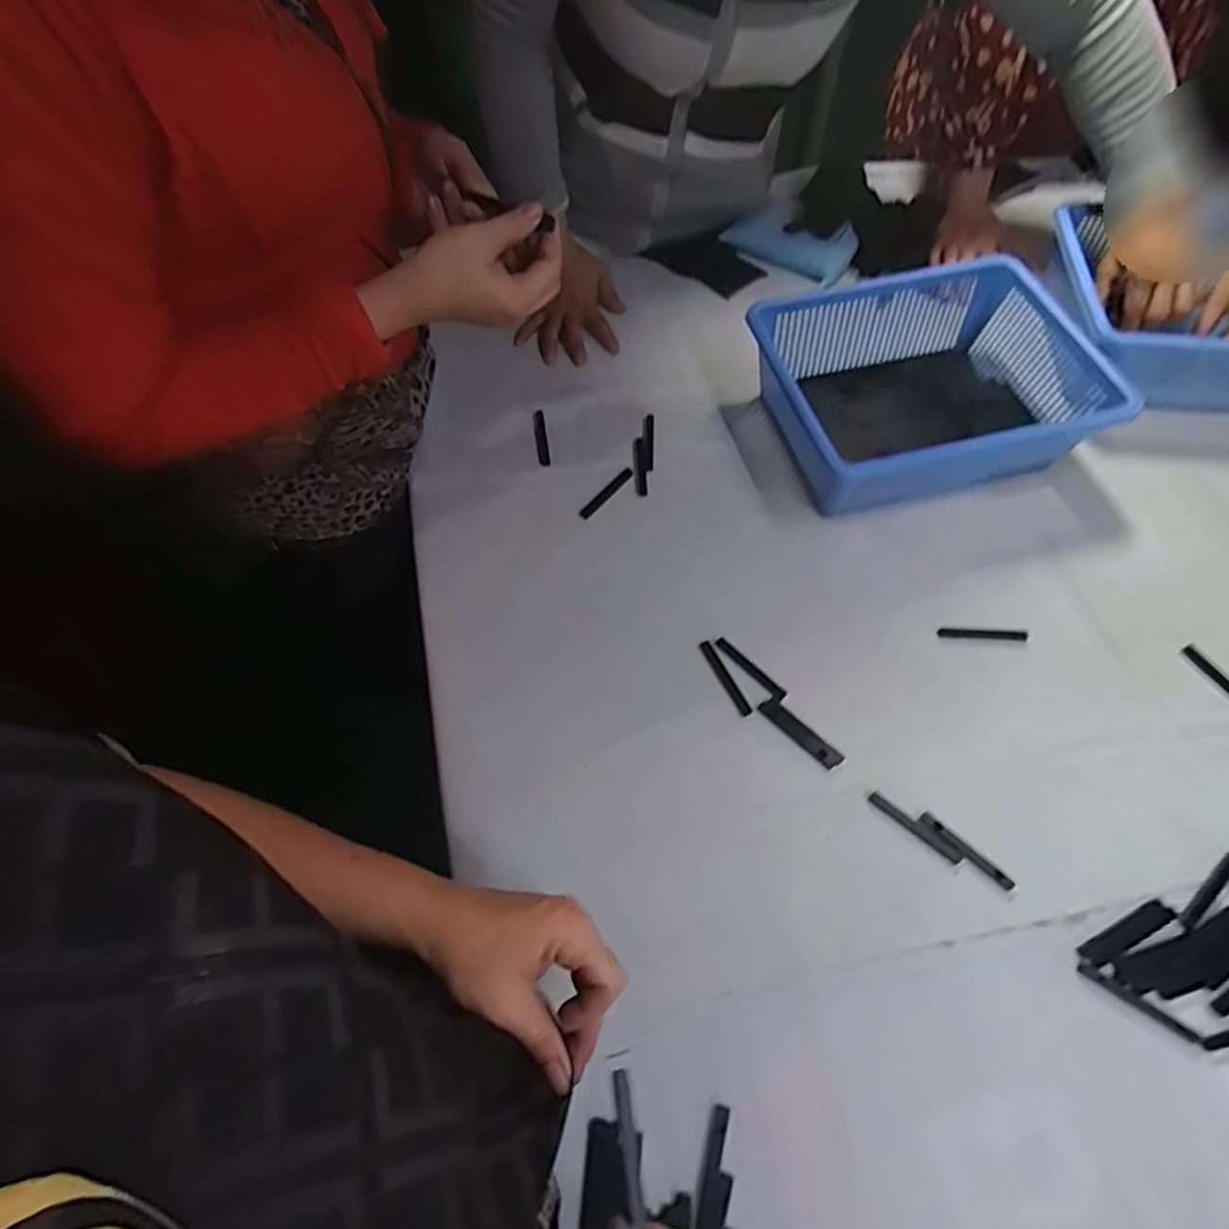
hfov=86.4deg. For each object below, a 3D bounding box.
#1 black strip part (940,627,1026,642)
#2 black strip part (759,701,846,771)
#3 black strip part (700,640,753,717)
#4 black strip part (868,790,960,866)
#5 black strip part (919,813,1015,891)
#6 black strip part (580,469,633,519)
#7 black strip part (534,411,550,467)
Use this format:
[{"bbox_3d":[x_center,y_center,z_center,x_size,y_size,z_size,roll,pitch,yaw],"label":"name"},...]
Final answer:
[{"bbox_3d":[0.331,0.018,0.588,0.078,0.004,0.009,3,61,3],"label":"black strip part"},{"bbox_3d":[0.155,0.099,0.544,0.076,0.006,0.017,40,69,21],"label":"black strip part"},{"bbox_3d":[0.096,0.055,0.567,0.010,0.004,0.075,-23,63,-11],"label":"black strip part"},{"bbox_3d":[0.232,0.164,0.505,0.074,0.004,0.009,37,67,20],"label":"black strip part"},{"bbox_3d":[0.267,0.179,0.496,0.010,0.004,0.074,-41,68,-20],"label":"black strip part"},{"bbox_3d":[-0.008,-0.125,0.674,0.010,0.004,0.074,37,67,20],"label":"black strip part"},{"bbox_3d":[-0.079,-0.191,0.715,0.012,0.007,0.078,-8,61,-4],"label":"black strip part"}]

